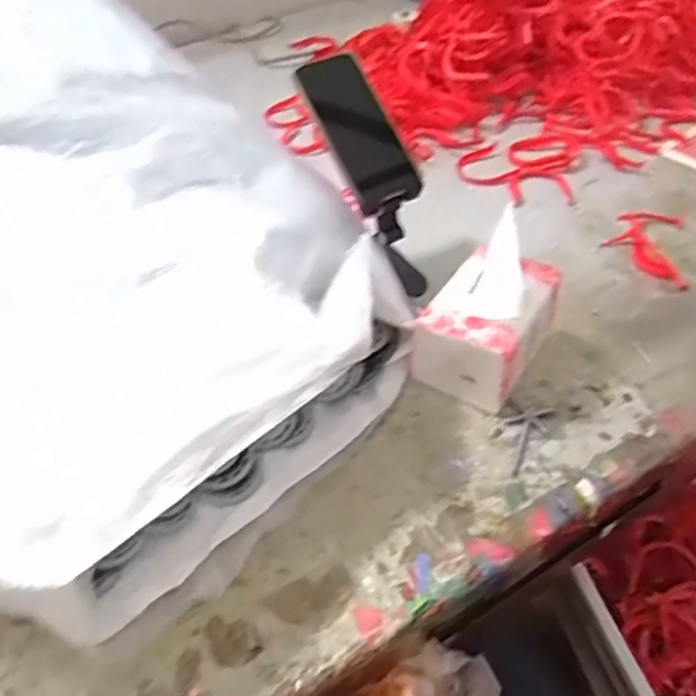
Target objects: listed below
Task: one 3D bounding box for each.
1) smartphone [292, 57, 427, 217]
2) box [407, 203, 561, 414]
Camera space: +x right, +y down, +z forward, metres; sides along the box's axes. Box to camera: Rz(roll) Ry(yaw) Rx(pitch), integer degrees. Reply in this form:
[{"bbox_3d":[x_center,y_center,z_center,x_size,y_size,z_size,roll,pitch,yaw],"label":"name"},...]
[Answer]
[{"bbox_3d":[0.010,-0.219,0.660,0.076,0.015,0.163,-25,86,-21],"label":"smartphone"},{"bbox_3d":[0.133,-0.034,0.616,0.100,0.131,0.126,23,51,24],"label":"box"}]

